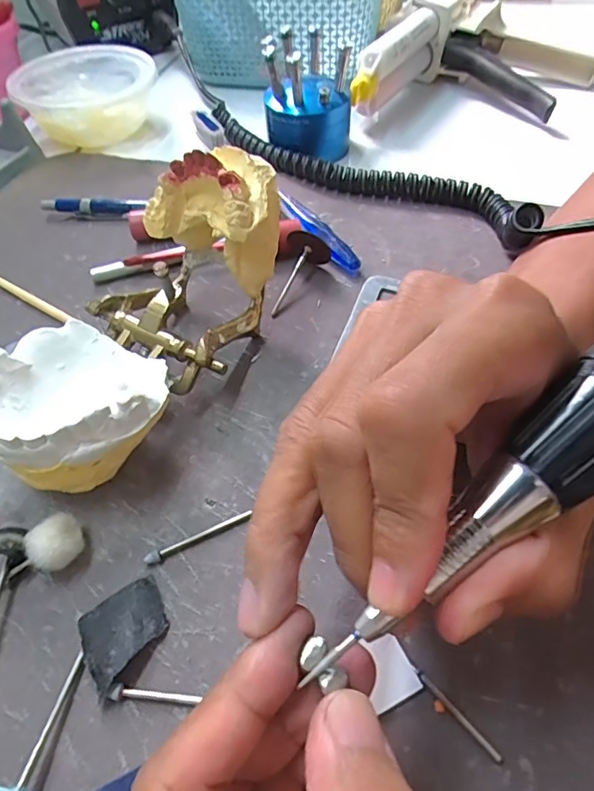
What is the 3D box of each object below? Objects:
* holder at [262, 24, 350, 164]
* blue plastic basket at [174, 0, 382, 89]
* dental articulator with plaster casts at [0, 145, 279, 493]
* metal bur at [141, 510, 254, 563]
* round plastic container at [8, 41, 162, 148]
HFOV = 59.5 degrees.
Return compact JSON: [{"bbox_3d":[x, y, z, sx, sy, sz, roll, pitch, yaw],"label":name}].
[{"bbox_3d":[0.007,-0.204,0.351,0.056,0.063,0.055,0,52,3],"label":"holder"},{"bbox_3d":[-0.011,-0.330,0.433,0.166,0.072,0.125,13,54,12],"label":"blue plastic basket"},{"bbox_3d":[-0.061,-0.033,0.216,0.069,0.075,0.153,27,58,22],"label":"dental articulator with plaster casts"},{"bbox_3d":[-0.037,0.052,0.193,0.041,0.004,0.004,-24,55,-15],"label":"metal bur"},{"bbox_3d":[-0.158,-0.228,0.397,0.098,0.041,0.098,-1,52,2],"label":"round plastic container"}]

